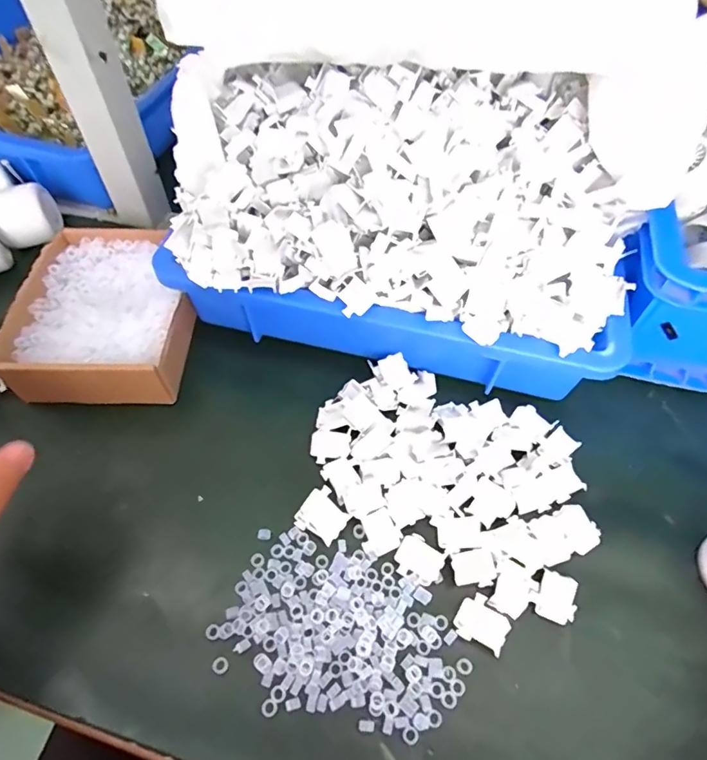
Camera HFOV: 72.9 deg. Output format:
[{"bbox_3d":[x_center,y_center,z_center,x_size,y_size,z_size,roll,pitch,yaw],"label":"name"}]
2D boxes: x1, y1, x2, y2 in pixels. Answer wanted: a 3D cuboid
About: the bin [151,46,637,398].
[{"bbox_3d":[0.030,-0.117,0.397,0.373,0.170,0.197,12,59,7],"label":"bin"}]

